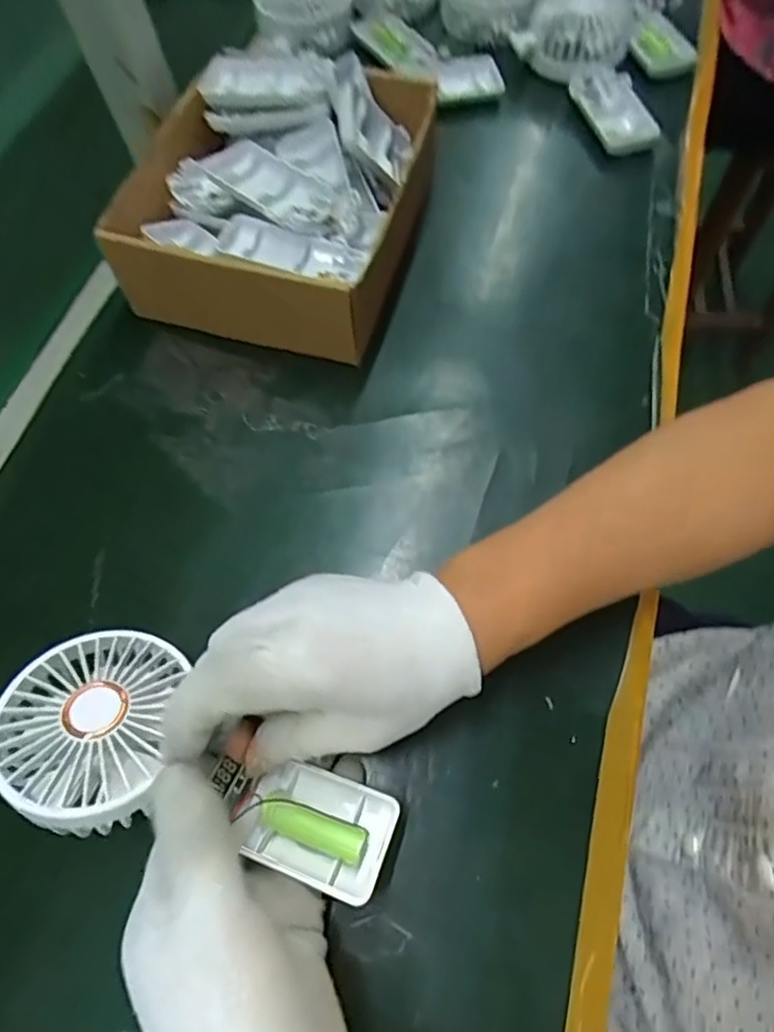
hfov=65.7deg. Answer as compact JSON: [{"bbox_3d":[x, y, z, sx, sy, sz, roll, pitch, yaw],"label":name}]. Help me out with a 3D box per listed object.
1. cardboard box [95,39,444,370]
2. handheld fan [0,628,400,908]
[{"bbox_3d":[-0.071,-0.227,0.425,0.182,0.076,0.213,12,66,11],"label":"cardboard box"},{"bbox_3d":[-0.086,0.113,0.272,0.181,0.034,0.079,24,68,1],"label":"handheld fan"}]

